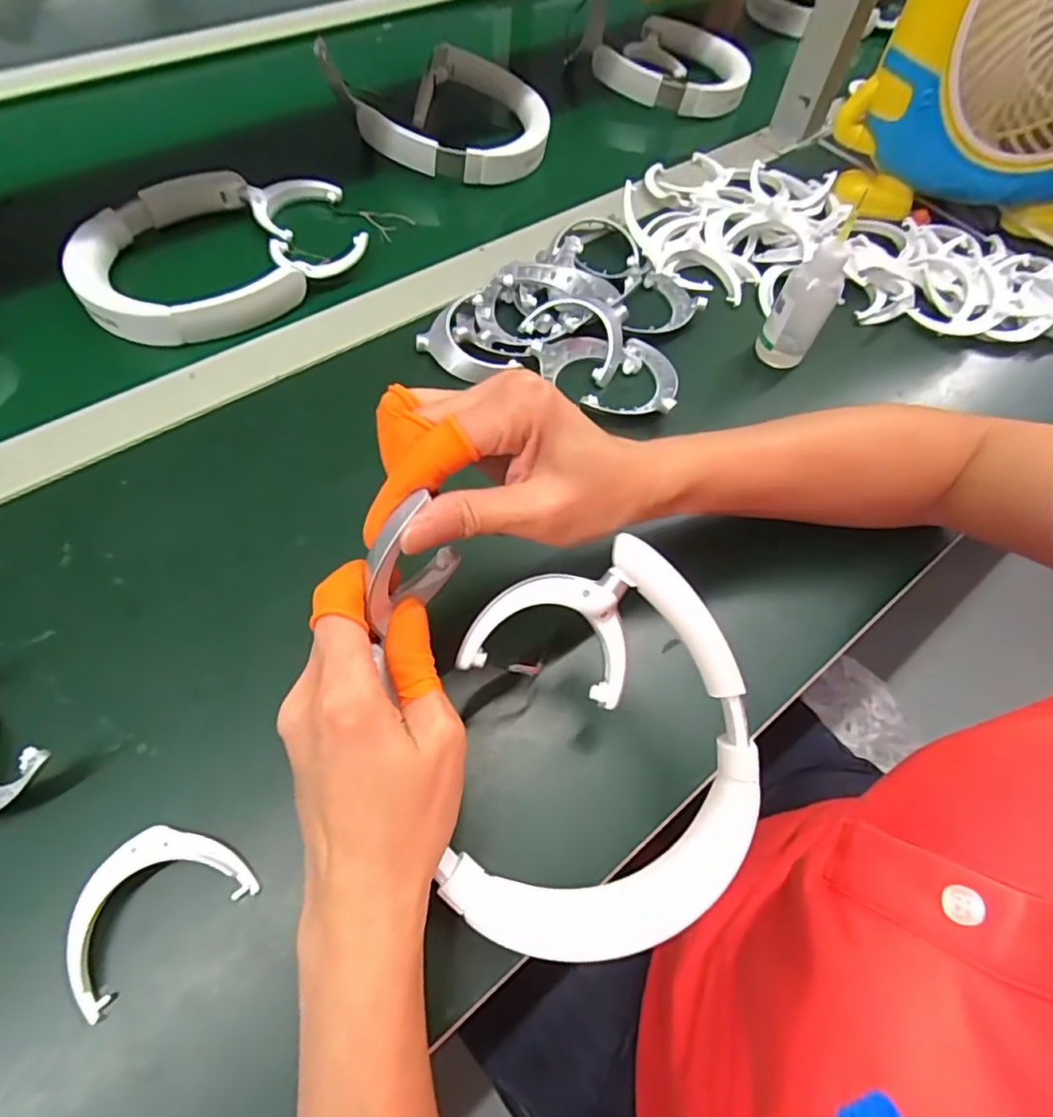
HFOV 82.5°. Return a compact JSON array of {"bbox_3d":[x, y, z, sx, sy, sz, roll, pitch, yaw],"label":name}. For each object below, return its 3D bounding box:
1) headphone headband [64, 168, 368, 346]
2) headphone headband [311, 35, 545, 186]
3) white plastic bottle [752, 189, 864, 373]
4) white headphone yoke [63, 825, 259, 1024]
[{"bbox_3d":[-0.221,-0.228,0.437,0.196,0.030,0.145,-28,67,-19],"label":"headphone headband"},{"bbox_3d":[-0.079,-0.391,0.527,0.192,0.060,0.128,5,61,-3],"label":"headphone headband"},{"bbox_3d":[0.189,-0.178,0.395,0.033,0.099,0.036,31,63,12],"label":"white plastic bottle"},{"bbox_3d":[-0.154,0.138,0.246,0.068,0.014,0.049,-33,69,-21],"label":"white headphone yoke"}]

